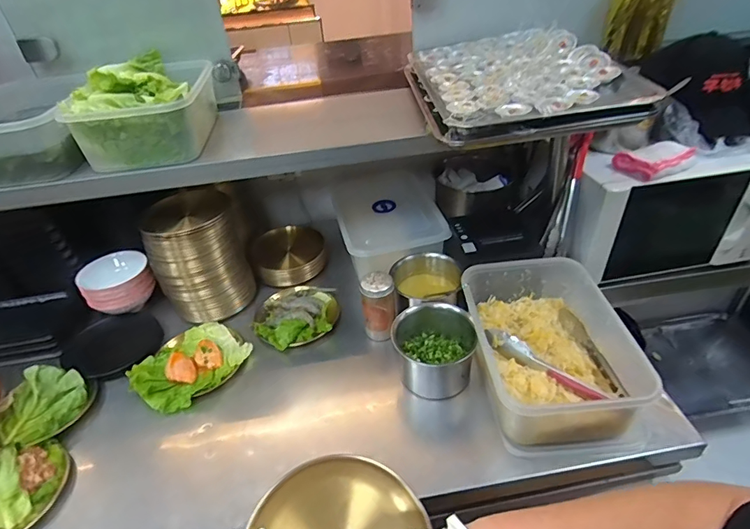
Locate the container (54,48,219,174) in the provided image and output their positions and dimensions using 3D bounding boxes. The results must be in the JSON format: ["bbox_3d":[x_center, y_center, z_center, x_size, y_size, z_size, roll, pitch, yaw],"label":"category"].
[{"bbox_3d":[-0.417,-0.299,0.862,0.202,0.141,0.293,-9,34,-2],"label":"container"}]

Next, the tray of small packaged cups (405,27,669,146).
[{"bbox_3d":[0.264,-0.359,0.884,0.361,0.060,0.542,-7,34,1],"label":"tray of small packaged cups"}]

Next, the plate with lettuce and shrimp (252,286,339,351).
[{"bbox_3d":[-0.157,0.098,0.918,0.173,0.036,0.155,-18,35,-15],"label":"plate with lettuce and shrimp"}]

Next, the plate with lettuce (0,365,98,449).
[{"bbox_3d":[-0.569,0.237,0.763,0.135,0.056,0.145,-5,34,4],"label":"plate with lettuce"}]

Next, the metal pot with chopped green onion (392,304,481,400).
[{"bbox_3d":[0.100,0.134,0.762,0.131,0.121,0.122,-5,34,4],"label":"metal pot with chopped green onion"}]

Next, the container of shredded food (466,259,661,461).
[{"bbox_3d":[0.273,0.128,0.737,0.221,0.113,0.318,-6,34,3],"label":"container of shredded food"}]

